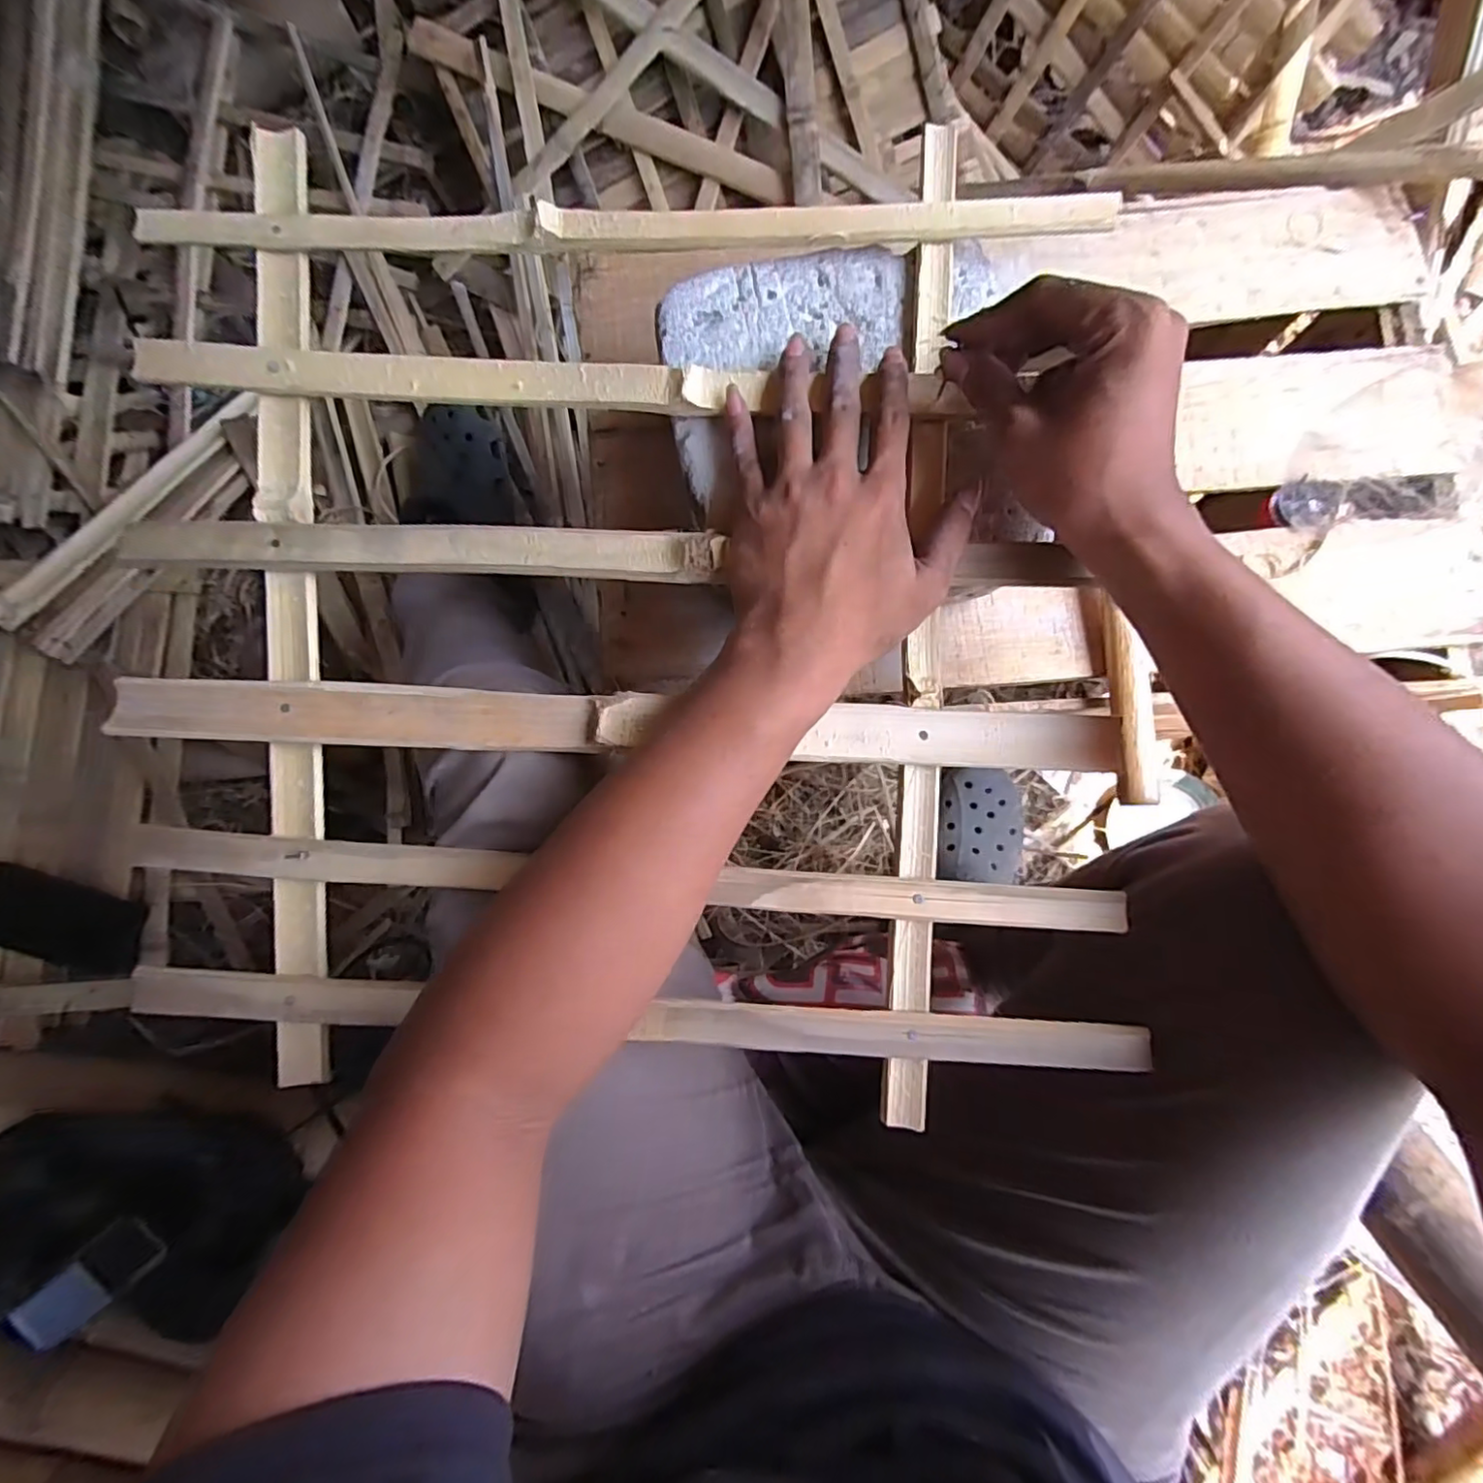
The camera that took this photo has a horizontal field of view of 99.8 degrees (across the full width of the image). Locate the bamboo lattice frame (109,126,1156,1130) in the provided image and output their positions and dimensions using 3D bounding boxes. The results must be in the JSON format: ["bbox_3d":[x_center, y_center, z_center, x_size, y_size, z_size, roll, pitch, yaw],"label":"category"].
[{"bbox_3d":[-0.064,-0.052,0.330,0.513,0.047,0.482,-3,85,-1],"label":"bamboo lattice frame"}]

